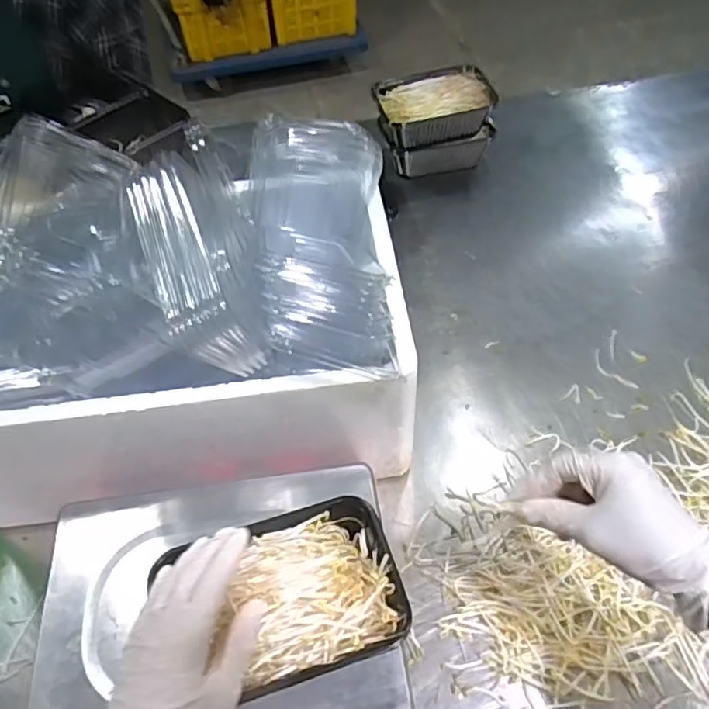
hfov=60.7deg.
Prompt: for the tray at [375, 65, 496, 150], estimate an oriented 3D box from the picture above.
[{"bbox_3d":[0.123,-0.397,0.972,0.181,0.061,0.122,-14,52,-7],"label":"tray"}]

